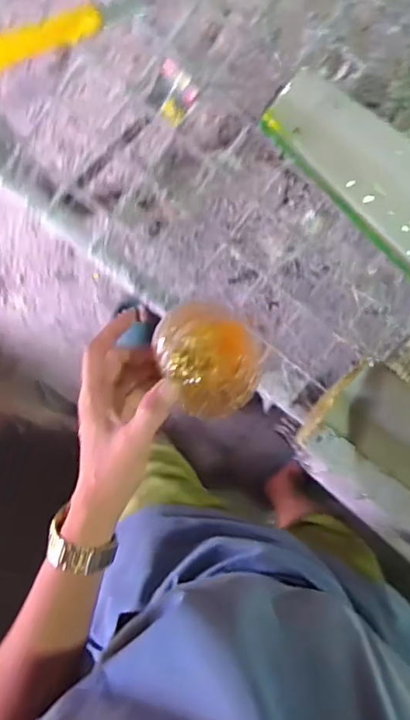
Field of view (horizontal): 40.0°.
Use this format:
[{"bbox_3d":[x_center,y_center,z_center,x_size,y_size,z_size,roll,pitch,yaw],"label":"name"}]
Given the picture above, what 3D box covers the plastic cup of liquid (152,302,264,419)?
[{"bbox_3d":[0.002,-0.003,0.455,0.078,0.055,0.086,-25,97,6],"label":"plastic cup of liquid"}]

